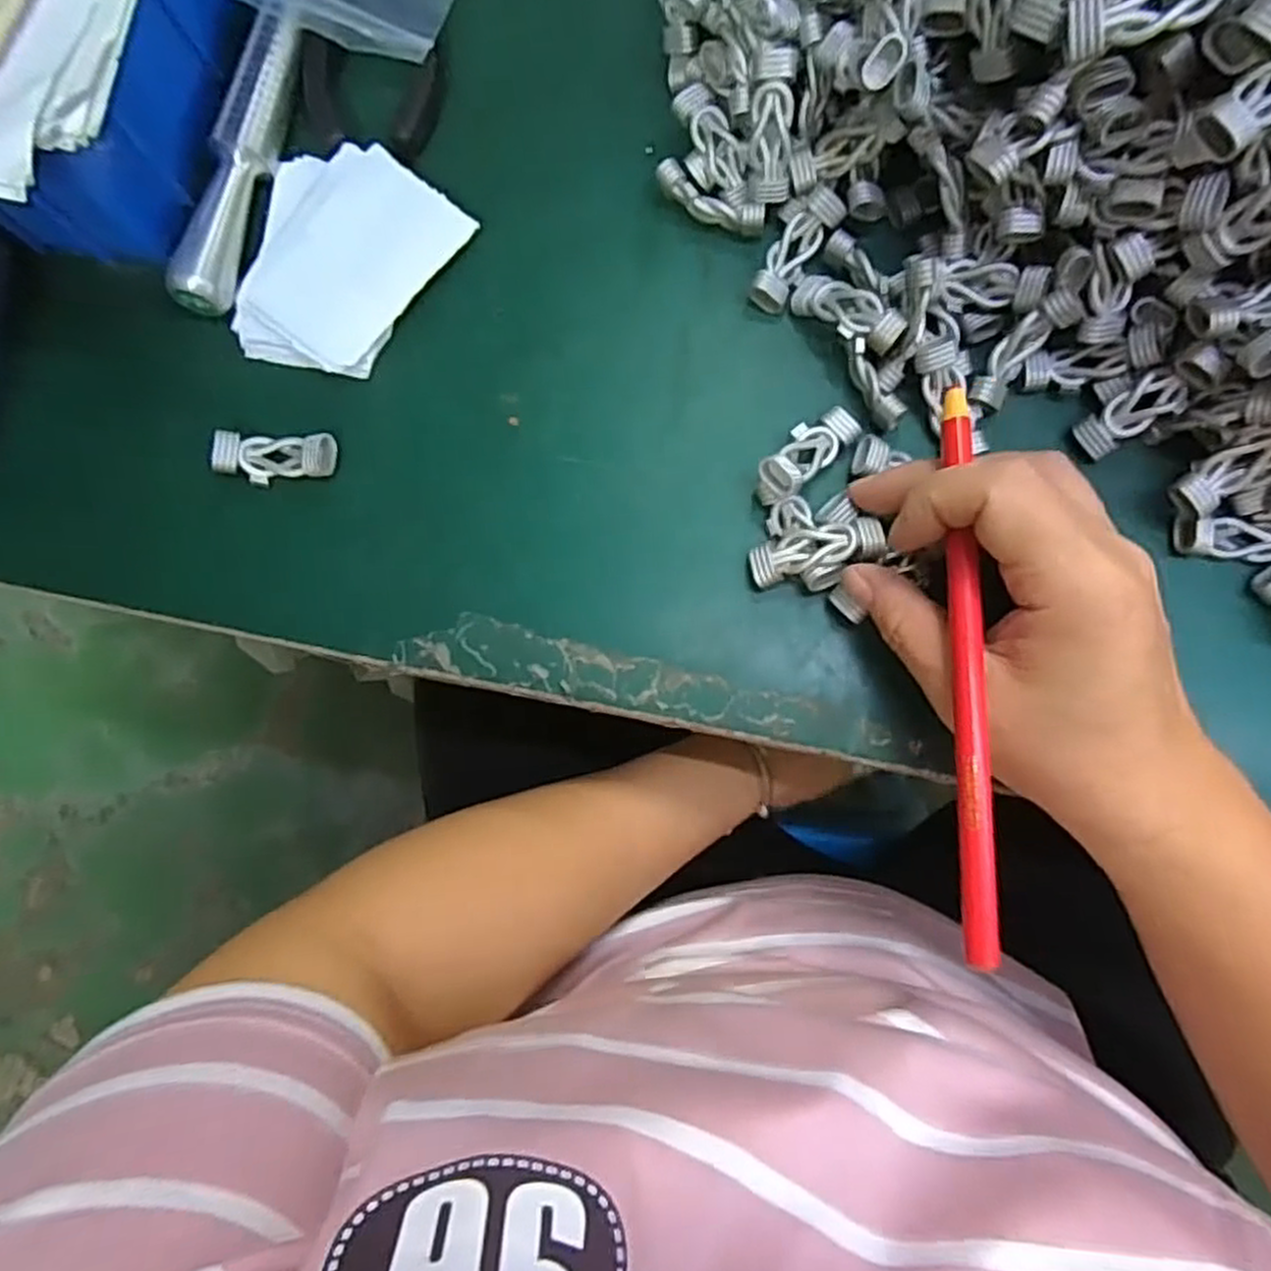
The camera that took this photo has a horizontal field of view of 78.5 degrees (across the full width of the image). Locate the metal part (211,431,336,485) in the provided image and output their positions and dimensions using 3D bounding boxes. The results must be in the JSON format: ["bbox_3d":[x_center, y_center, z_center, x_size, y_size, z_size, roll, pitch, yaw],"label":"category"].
[{"bbox_3d":[-0.134,-0.067,0.290,0.041,0.012,0.018,-2,83,3],"label":"metal part"}]

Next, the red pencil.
[{"bbox_3d":[0.097,0.007,0.226,0.009,0.005,0.168,1,79,3],"label":"red pencil"}]

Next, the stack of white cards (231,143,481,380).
[{"bbox_3d":[-0.117,-0.144,0.299,0.076,0.009,0.088,37,87,7],"label":"stack of white cards"}]

